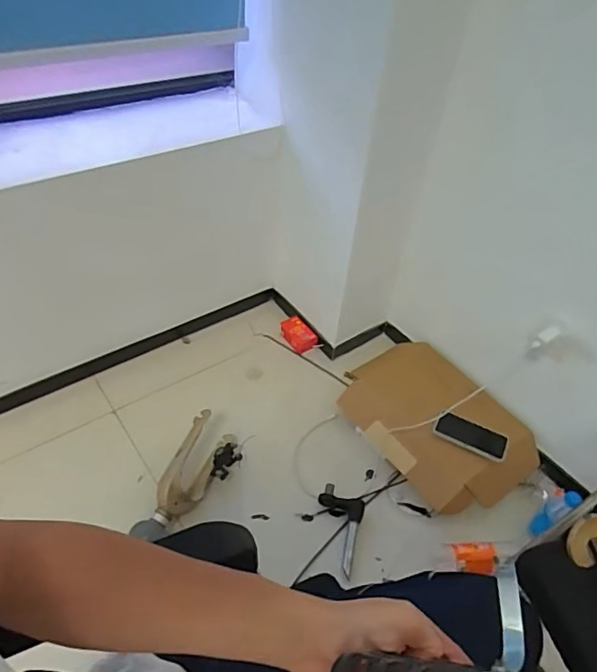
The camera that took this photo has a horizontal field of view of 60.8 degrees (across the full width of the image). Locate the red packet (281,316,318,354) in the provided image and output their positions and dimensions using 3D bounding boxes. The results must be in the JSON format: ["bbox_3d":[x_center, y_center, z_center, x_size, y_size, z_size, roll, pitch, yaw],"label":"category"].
[{"bbox_3d":[0.001,-0.002,1.513,0.069,0.049,0.122,-30,56,-31],"label":"red packet"}]

